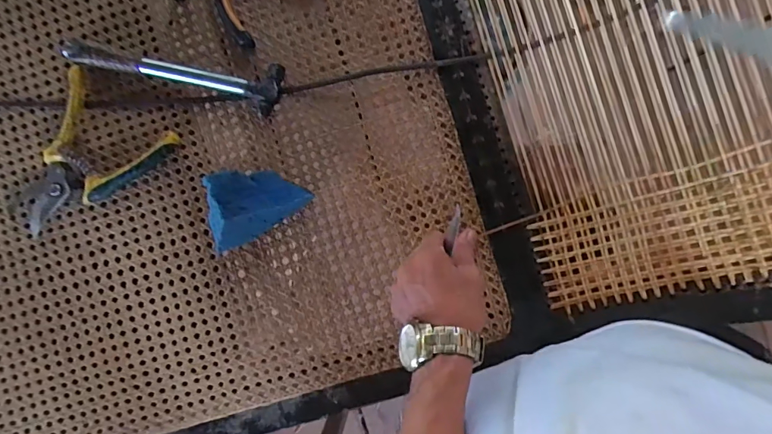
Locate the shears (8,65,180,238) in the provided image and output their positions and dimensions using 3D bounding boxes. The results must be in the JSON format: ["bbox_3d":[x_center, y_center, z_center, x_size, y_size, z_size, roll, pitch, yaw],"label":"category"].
[{"bbox_3d":[-0.330,-0.052,0.483,0.136,0.017,0.172,32,88,3],"label":"shears"}]

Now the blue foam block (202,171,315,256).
[{"bbox_3d":[-0.145,-0.016,0.457,0.106,0.066,0.068,-38,86,-1],"label":"blue foam block"}]

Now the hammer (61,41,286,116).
[{"bbox_3d":[-0.232,-0.169,0.478,0.238,0.024,0.056,16,87,2],"label":"hammer"}]

